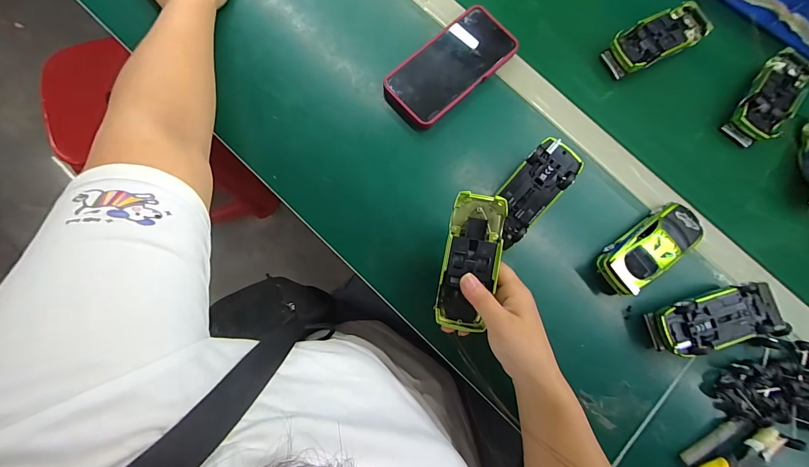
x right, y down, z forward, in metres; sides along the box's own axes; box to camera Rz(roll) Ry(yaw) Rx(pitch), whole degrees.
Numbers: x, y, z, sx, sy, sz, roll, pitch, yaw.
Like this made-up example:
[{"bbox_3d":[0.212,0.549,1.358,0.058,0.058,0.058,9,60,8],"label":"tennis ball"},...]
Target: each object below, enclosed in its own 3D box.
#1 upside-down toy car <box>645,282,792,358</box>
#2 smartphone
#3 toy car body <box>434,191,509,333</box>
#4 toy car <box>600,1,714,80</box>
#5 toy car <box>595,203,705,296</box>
[{"bbox_3d":[0.342,0.093,0.392,0.142,0.044,0.063,-12,82,-6],"label":"upside-down toy car"},{"bbox_3d":[0.057,-0.203,0.437,0.171,0.022,0.080,-43,86,-9],"label":"smartphone"},{"bbox_3d":[0.063,0.027,0.351,0.052,0.025,0.130,15,88,-2],"label":"toy car body"},{"bbox_3d":[0.325,-0.249,0.460,0.130,0.033,0.055,-28,84,-8],"label":"toy car"},{"bbox_3d":[0.277,0.015,0.401,0.125,0.044,0.054,-32,85,-8],"label":"toy car"}]

